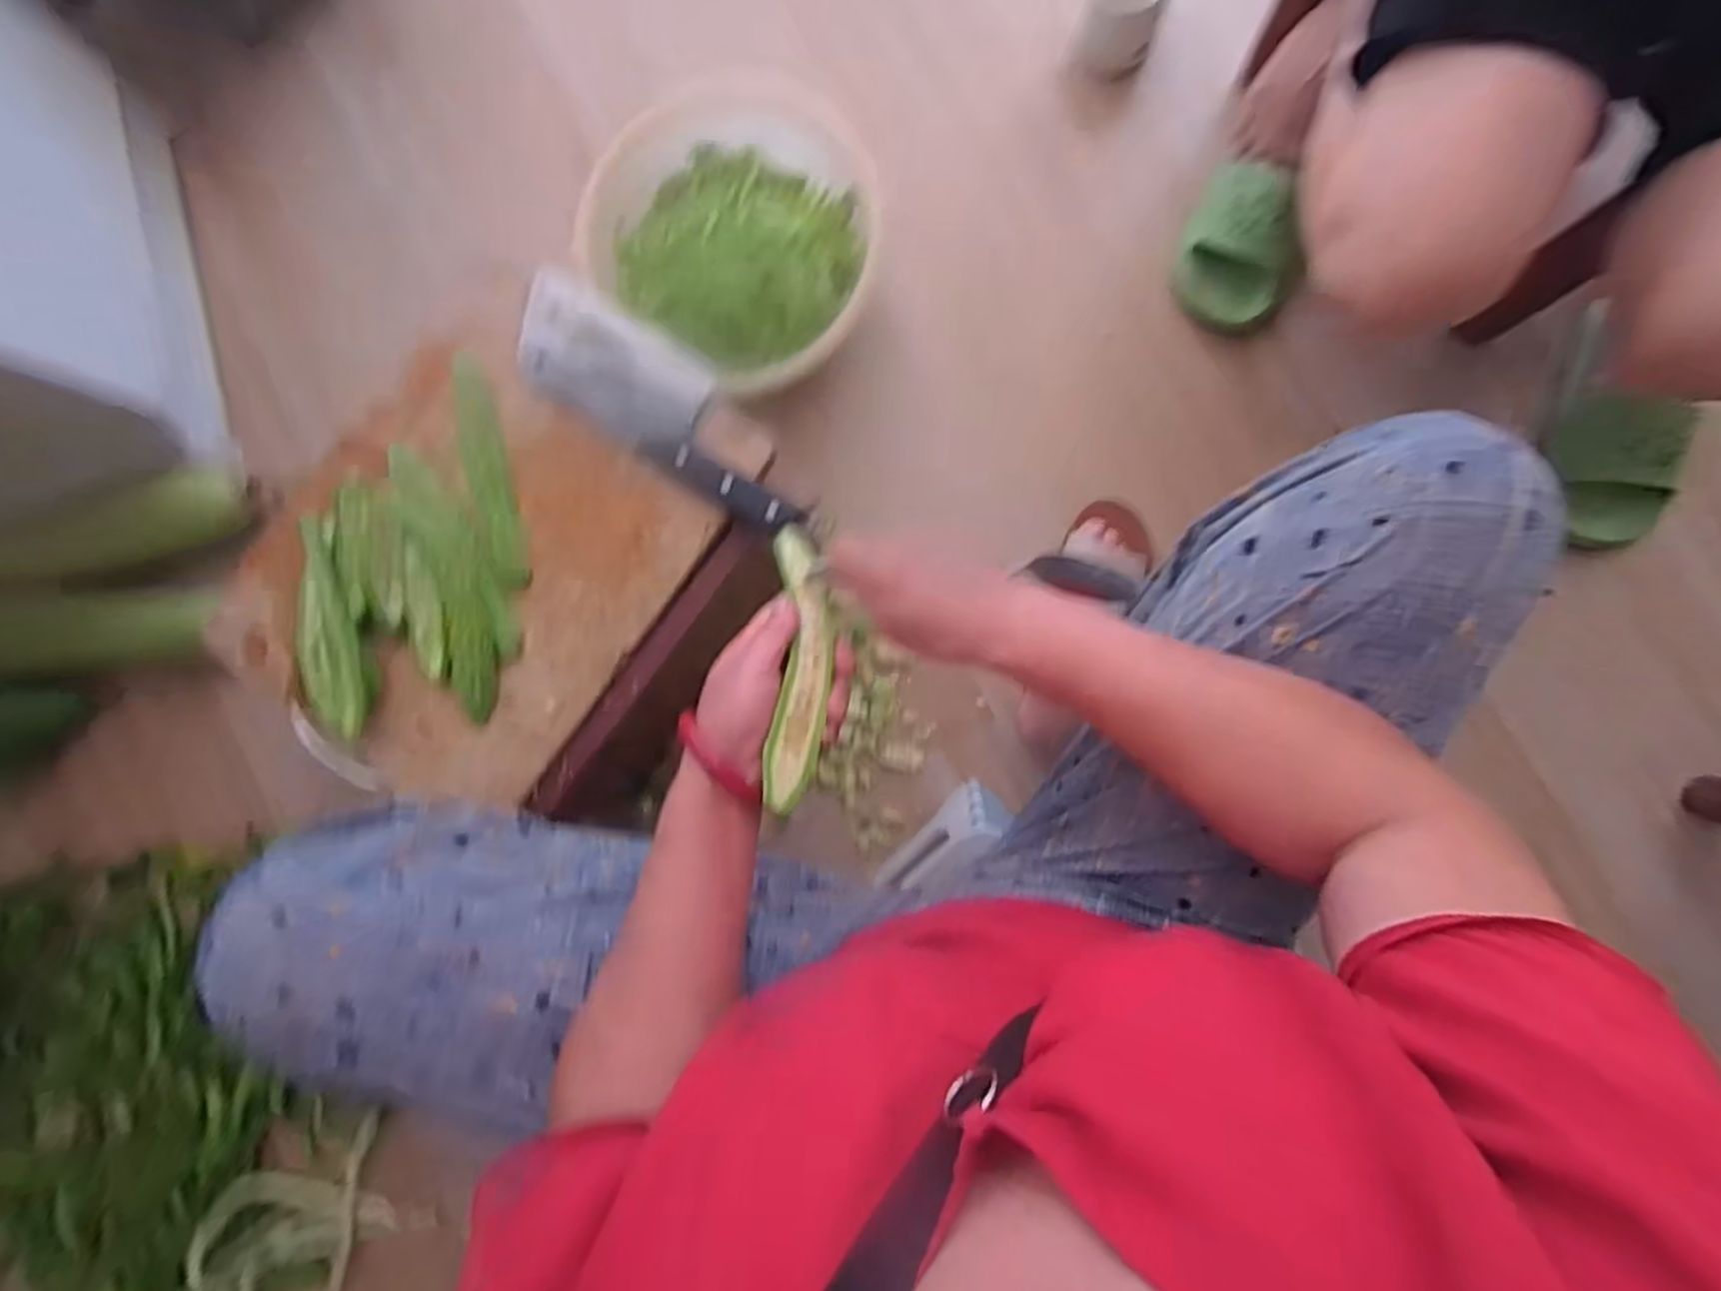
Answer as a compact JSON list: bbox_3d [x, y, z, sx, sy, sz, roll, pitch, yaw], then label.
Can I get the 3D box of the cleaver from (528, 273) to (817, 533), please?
[{"bbox_3d":[-0.152,-0.186,0.593,0.275,0.020,0.083,35,91,6],"label":"cleaver"}]

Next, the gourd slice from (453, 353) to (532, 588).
[{"bbox_3d":[-0.289,-0.135,0.606,0.033,0.009,0.180,-16,86,5],"label":"gourd slice"}]

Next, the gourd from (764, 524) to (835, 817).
[{"bbox_3d":[-0.036,0.010,0.474,0.033,0.019,0.179,-1,67,6],"label":"gourd"}]

